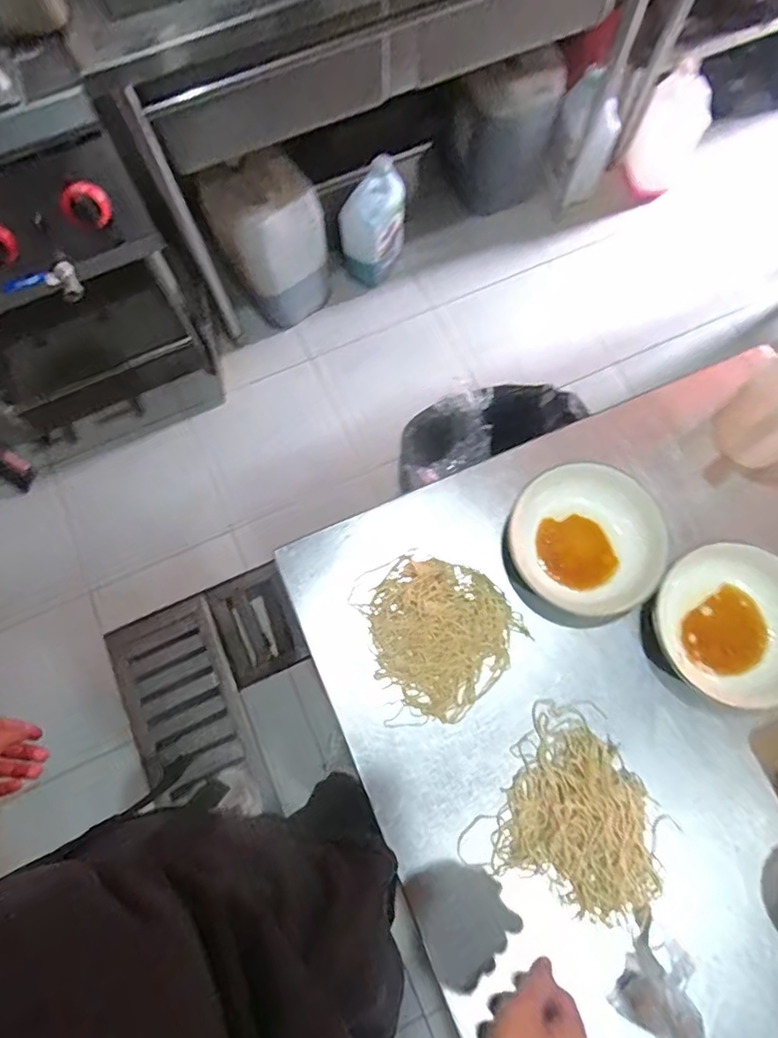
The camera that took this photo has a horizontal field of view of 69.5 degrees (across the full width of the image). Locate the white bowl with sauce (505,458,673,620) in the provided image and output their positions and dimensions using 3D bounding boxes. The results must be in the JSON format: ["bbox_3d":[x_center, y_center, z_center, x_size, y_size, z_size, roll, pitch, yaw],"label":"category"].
[{"bbox_3d":[0.223,0.024,0.638,0.141,0.072,0.167,-34,77,-8],"label":"white bowl with sauce"}]

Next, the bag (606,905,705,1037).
[{"bbox_3d":[0.265,0.442,0.541,0.074,0.084,0.092,27,77,8],"label":"bag"}]

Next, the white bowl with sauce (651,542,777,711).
[{"bbox_3d":[0.370,0.114,0.618,0.157,0.071,0.162,0,75,1],"label":"white bowl with sauce"}]

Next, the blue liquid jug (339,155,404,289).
[{"bbox_3d":[-0.051,-0.839,1.644,0.122,0.315,0.213,43,79,11],"label":"blue liquid jug"}]

